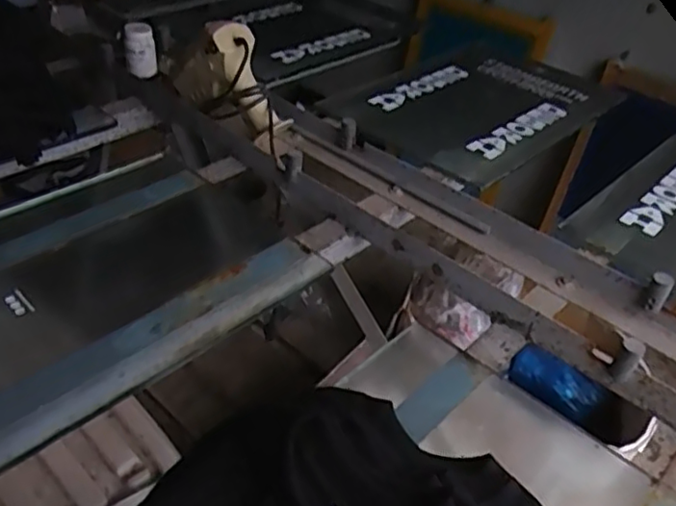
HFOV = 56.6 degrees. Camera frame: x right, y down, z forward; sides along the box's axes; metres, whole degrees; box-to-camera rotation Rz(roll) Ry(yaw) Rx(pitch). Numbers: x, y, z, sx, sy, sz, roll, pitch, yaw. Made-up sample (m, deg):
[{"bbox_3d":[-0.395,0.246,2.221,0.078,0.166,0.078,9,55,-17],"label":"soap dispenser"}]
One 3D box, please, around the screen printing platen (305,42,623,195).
[{"bbox_3d":[0.288,-0.338,1.420,0.464,0.047,0.718,33,46,30],"label":"screen printing platen"}]

